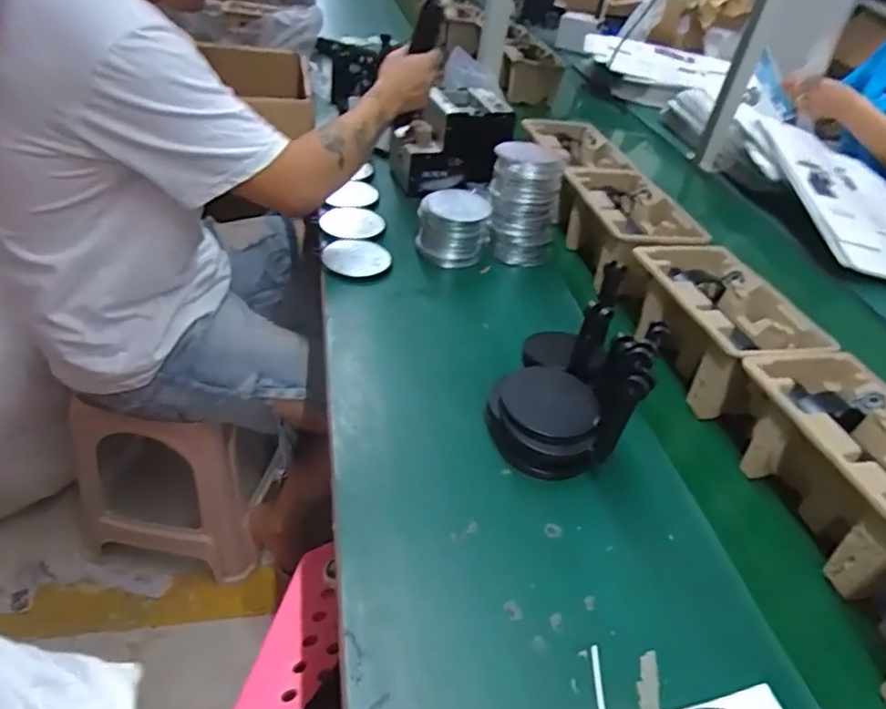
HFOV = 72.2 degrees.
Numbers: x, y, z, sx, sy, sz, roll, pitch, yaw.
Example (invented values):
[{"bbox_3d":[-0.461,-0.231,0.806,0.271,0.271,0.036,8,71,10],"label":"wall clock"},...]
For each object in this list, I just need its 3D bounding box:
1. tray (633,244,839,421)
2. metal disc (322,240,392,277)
[{"bbox_3d":[0.336,-0.036,0.755,0.144,0.097,0.233,-2,41,-16],"label":"tray"},{"bbox_3d":[-0.123,-0.140,0.865,0.094,0.010,0.086,-2,43,2],"label":"metal disc"}]

